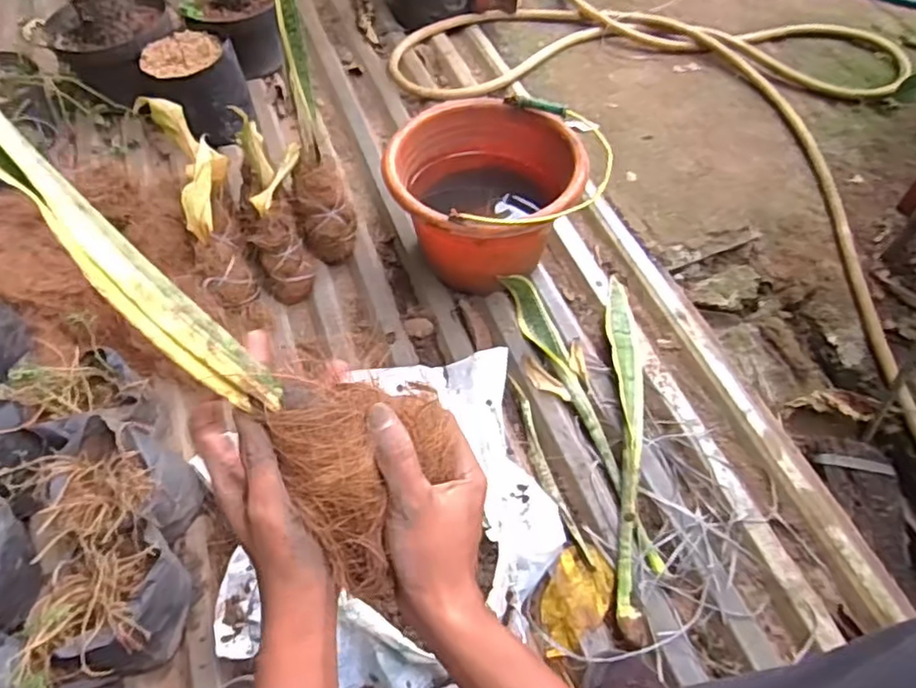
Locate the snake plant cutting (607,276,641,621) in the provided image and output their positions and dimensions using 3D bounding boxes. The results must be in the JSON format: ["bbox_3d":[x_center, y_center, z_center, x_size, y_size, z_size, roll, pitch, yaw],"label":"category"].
[{"bbox_3d":[0.227,0.106,0.875,0.048,0.020,0.504,8,57,1],"label":"snake plant cutting"}]

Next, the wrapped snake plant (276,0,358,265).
[{"bbox_3d":[-0.207,-0.317,0.885,0.088,0.502,0.121,-10,56,-9],"label":"wrapped snake plant"}]

